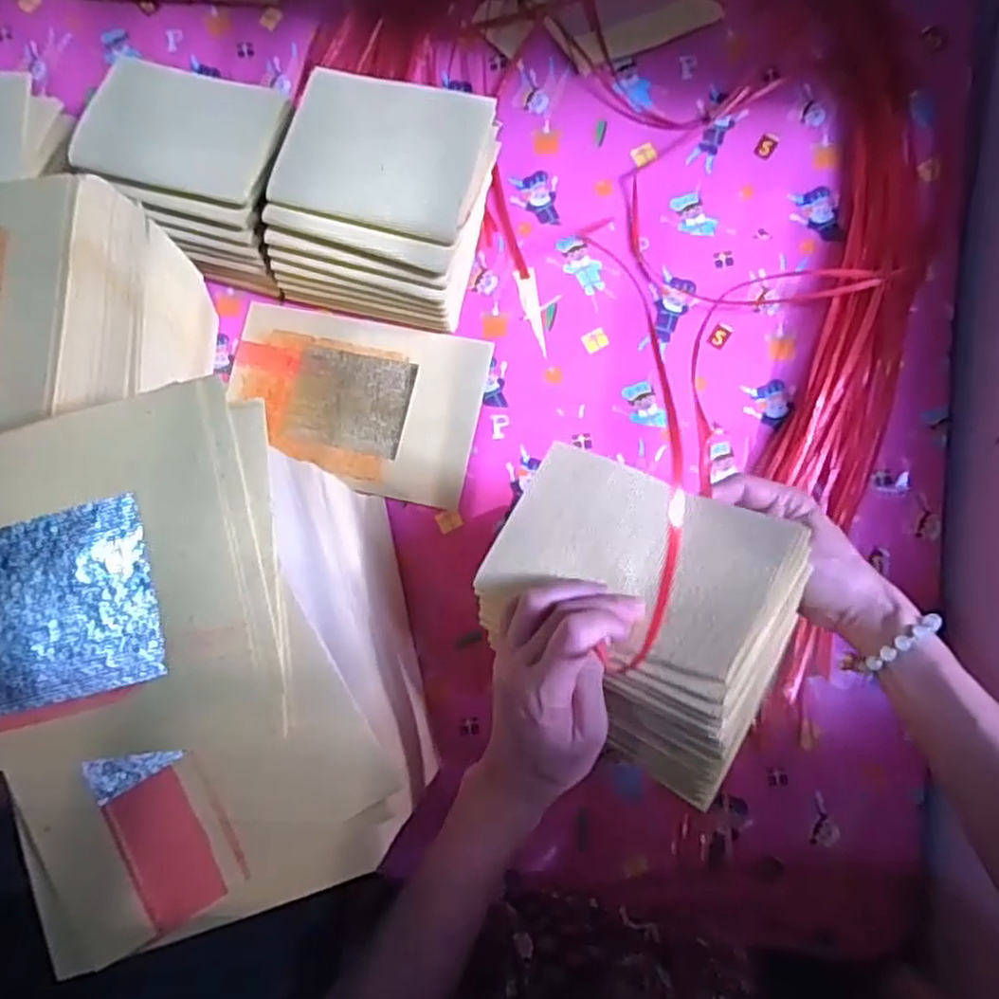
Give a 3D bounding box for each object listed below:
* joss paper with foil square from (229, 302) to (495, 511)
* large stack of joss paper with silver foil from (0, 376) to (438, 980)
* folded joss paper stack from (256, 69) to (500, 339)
[{"bbox_3d":[-0.129,-0.086,0.636,0.223,0.007,0.150,11,80,3],"label":"joss paper with foil square"},{"bbox_3d":[-0.194,0.095,0.459,0.246,0.246,0.244,-16,84,2],"label":"large stack of joss paper with silver foil"},{"bbox_3d":[-0.093,-0.246,0.603,0.159,0.104,0.168,15,86,4],"label":"folded joss paper stack"}]

